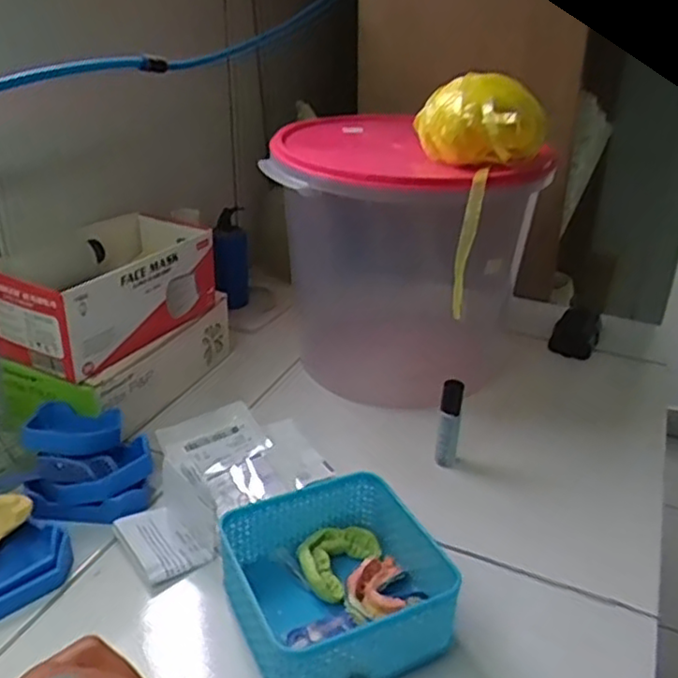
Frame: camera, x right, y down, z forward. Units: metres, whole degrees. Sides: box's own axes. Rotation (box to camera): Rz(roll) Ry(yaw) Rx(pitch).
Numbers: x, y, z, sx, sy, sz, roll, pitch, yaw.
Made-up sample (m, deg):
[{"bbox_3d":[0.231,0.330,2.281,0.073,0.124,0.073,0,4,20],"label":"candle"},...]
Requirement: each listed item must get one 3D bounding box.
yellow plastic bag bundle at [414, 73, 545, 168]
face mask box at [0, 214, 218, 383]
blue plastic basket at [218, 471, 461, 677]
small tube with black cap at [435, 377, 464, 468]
[{"bbox_3d":[0.125,-0.193,0.613,0.112,0.077,0.091,5,28,7],"label":"yellow plastic bag bundle"},{"bbox_3d":[-0.219,-0.051,0.678,0.115,0.083,0.213,14,30,23],"label":"face mask box"},{"bbox_3d":[-0.004,0.169,0.479,0.136,0.062,0.136,-12,31,-24],"label":"blue plastic basket"},{"bbox_3d":[0.101,0.077,0.629,0.019,0.088,0.015,5,28,7],"label":"small tube with black cap"}]

